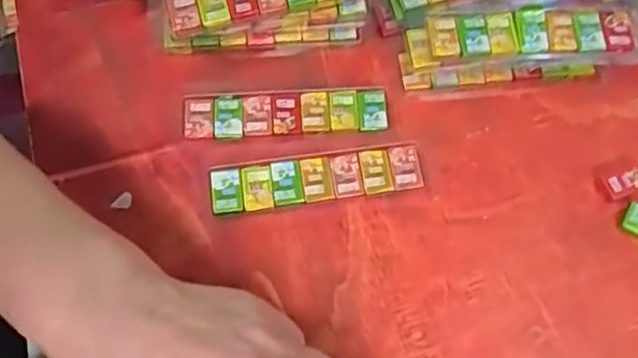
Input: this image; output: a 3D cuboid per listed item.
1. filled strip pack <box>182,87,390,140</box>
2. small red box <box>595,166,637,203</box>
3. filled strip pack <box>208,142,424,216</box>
[{"bbox_3d":[-0.020,-0.039,0.372,0.119,0.004,0.027,-4,69,-3],"label":"filled strip pack"},{"bbox_3d":[0.177,0.002,0.363,0.029,0.008,0.016,-21,70,-9],"label":"small red box"},{"bbox_3d":[-0.001,0.000,0.359,0.119,0.007,0.027,-8,69,-5],"label":"filled strip pack"}]

